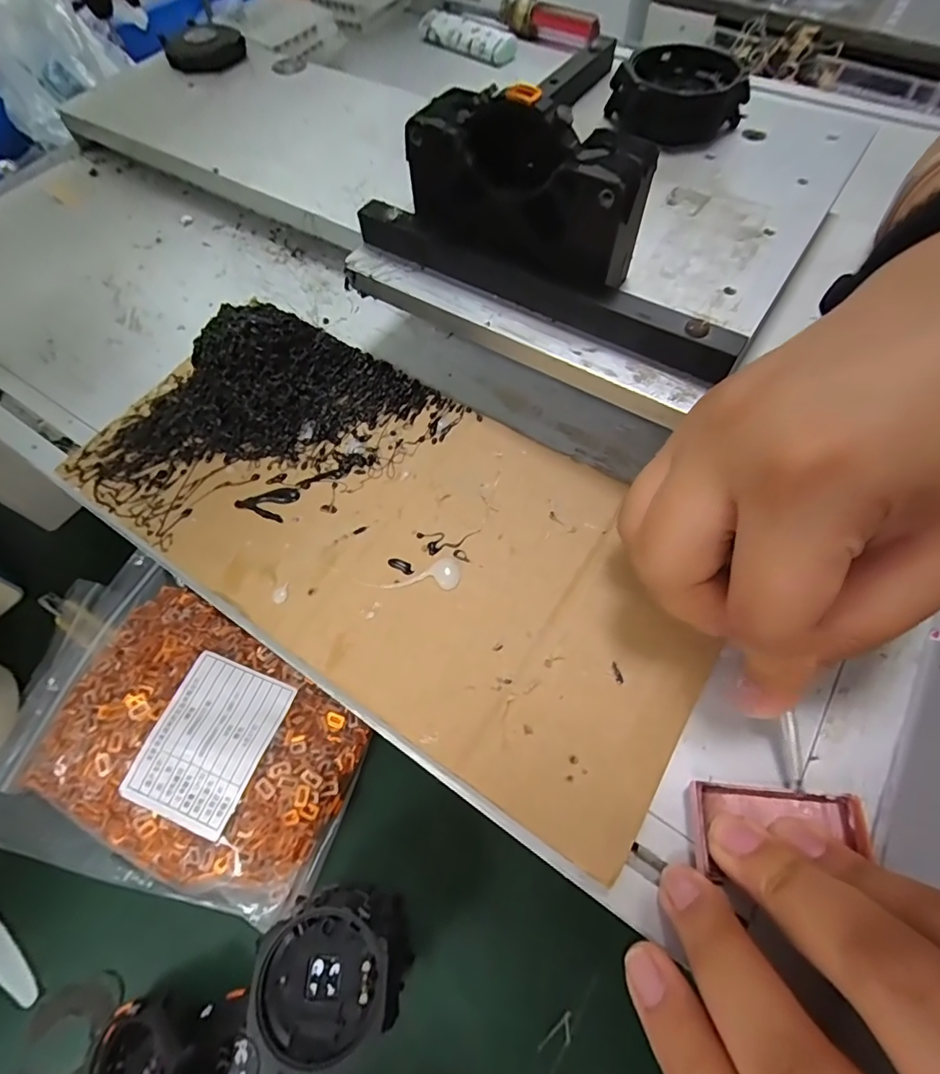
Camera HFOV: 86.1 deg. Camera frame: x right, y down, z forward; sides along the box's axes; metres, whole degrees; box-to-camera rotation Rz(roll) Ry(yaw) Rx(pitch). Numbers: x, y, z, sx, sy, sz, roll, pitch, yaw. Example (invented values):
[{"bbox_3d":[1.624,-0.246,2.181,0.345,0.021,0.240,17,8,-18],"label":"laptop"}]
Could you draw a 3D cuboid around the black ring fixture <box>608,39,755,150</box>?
[{"bbox_3d":[0.091,-0.198,0.224,0.051,0.019,0.048,-15,62,-5],"label":"black ring fixture"}]

